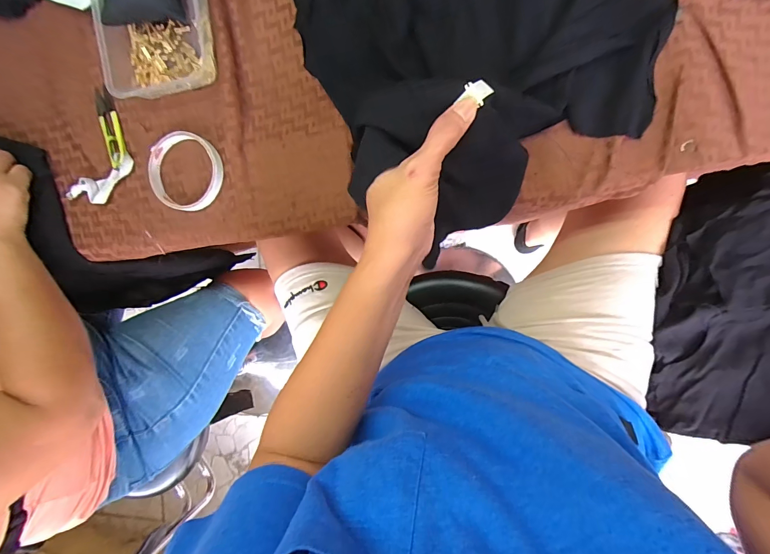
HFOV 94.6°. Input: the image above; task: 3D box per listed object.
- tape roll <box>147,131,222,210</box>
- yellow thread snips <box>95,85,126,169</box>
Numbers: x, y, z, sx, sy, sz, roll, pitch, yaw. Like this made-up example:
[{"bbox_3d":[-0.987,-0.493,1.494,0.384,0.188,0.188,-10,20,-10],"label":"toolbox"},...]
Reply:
[{"bbox_3d":[-0.223,-0.117,0.395,0.082,0.017,0.083,1,95,11],"label":"tape roll"},{"bbox_3d":[-0.318,-0.173,0.411,0.024,0.008,0.091,-16,92,11],"label":"yellow thread snips"}]

